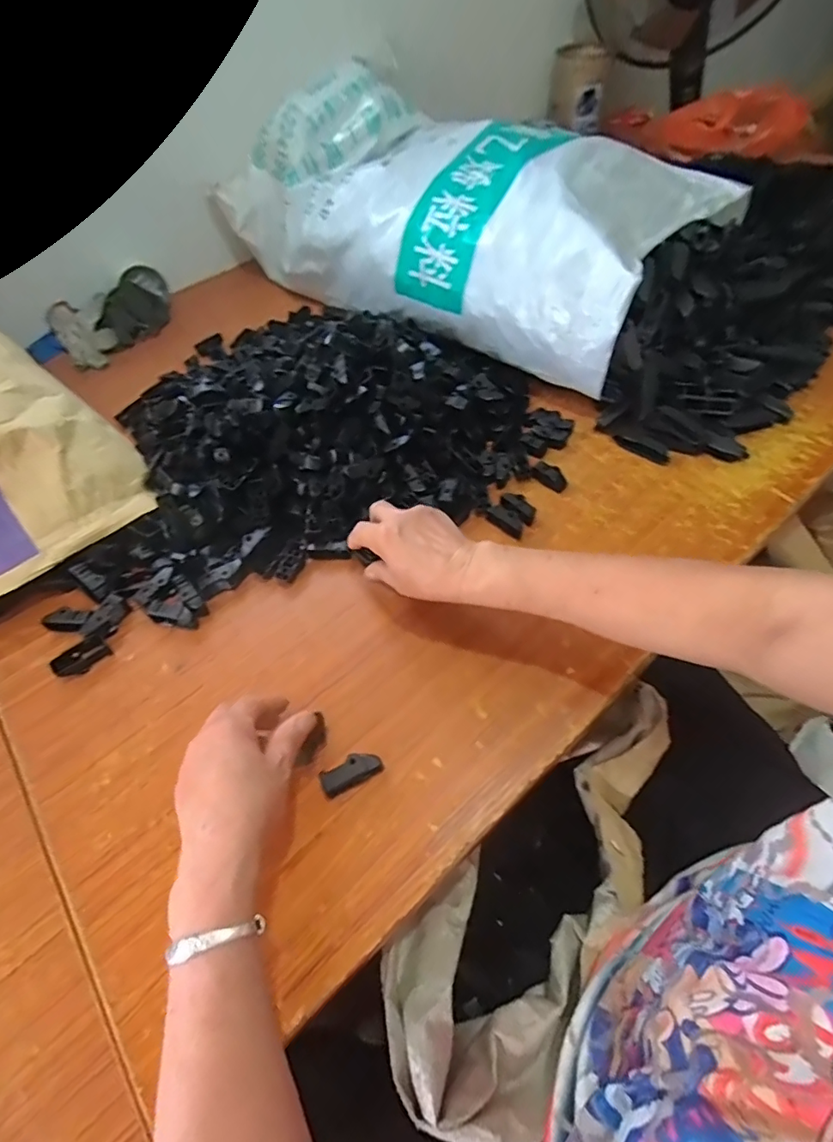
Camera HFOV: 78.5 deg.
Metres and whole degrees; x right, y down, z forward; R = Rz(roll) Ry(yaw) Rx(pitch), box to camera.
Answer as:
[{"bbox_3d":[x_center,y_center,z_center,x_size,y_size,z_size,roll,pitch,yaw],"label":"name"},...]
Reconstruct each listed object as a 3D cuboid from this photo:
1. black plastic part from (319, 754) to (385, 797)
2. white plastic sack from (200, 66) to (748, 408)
[{"bbox_3d":[-0.053,0.165,0.416,0.049,0.021,0.021,-27,59,-13],"label":"black plastic part"},{"bbox_3d":[0.039,-0.543,0.768,0.723,0.193,0.356,29,62,23],"label":"white plastic sack"}]

